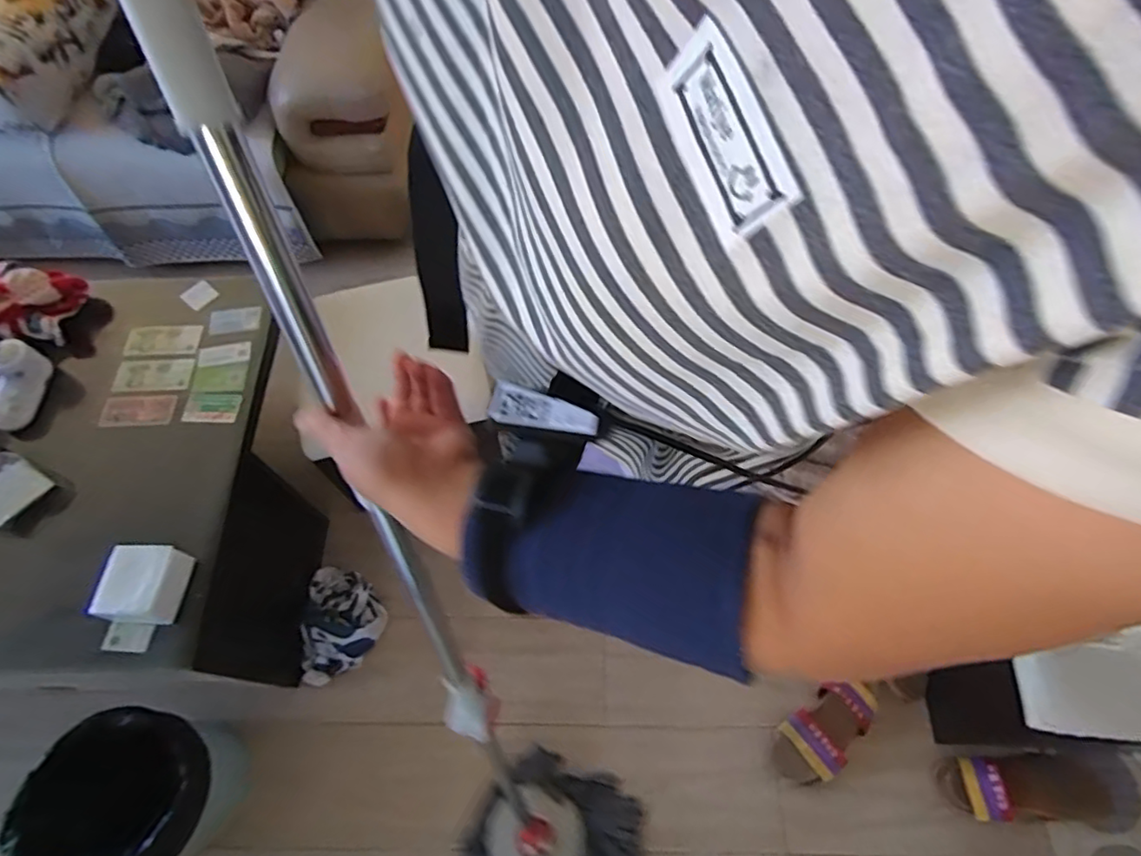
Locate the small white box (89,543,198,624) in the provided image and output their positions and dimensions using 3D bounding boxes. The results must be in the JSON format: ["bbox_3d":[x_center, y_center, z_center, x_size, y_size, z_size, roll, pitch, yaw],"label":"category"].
[{"bbox_3d":[-0.607,0.221,0.849,0.092,0.054,0.118,4,63,3],"label":"small white box"}]

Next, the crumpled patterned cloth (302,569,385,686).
[{"bbox_3d":[-0.464,0.400,1.211,0.156,0.083,0.226,1,63,2],"label":"crumpled patterned cloth"}]

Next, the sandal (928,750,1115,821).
[{"bbox_3d":[0.813,0.641,1.062,0.285,0.070,0.102,-2,63,0],"label":"sandal"}]

